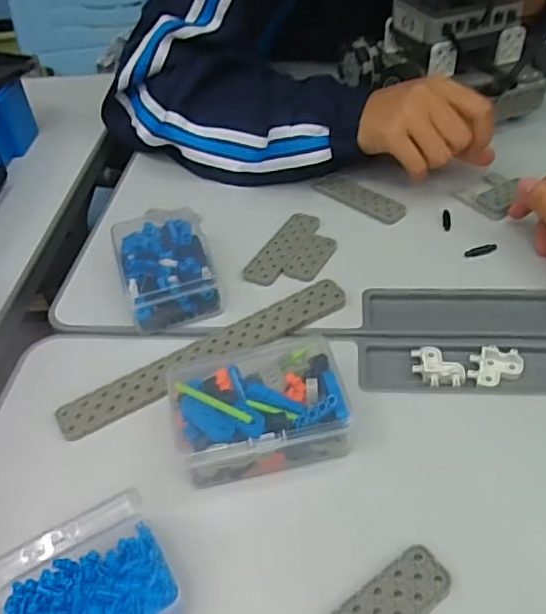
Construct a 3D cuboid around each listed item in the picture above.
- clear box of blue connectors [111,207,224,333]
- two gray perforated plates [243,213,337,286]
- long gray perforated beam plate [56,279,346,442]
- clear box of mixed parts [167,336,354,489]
[{"bbox_3d":[-0.078,-0.029,0.439,0.065,0.036,0.101,-13,44,-7],"label":"clear box of blue connectors"},{"bbox_3d":[0.019,-0.044,0.458,0.050,0.007,0.087,15,48,21],"label":"two gray perforated plates"},{"bbox_3d":[-0.041,0.029,0.385,0.198,0.010,0.031,-24,47,-18],"label":"long gray perforated beam plate"},{"bbox_3d":[-0.008,0.057,0.336,0.094,0.032,0.074,-11,44,-6],"label":"clear box of mixed parts"}]

